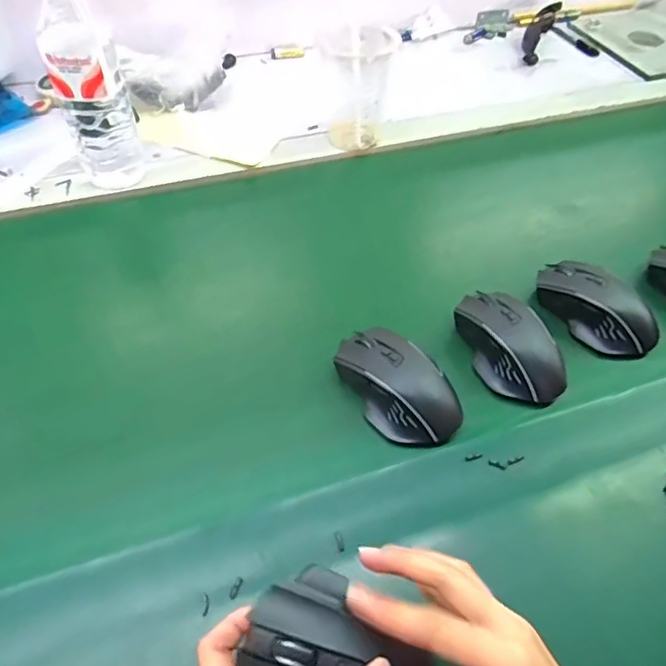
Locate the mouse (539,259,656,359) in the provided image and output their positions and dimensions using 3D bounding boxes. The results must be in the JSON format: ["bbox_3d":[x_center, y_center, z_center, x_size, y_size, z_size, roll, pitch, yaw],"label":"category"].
[{"bbox_3d":[0.246,-0.028,0.527,0.061,0.039,0.117,-25,56,-21],"label":"mouse"}]

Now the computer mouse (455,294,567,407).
[{"bbox_3d":[0.152,0.008,0.491,0.064,0.034,0.112,-25,56,-21],"label":"computer mouse"}]

